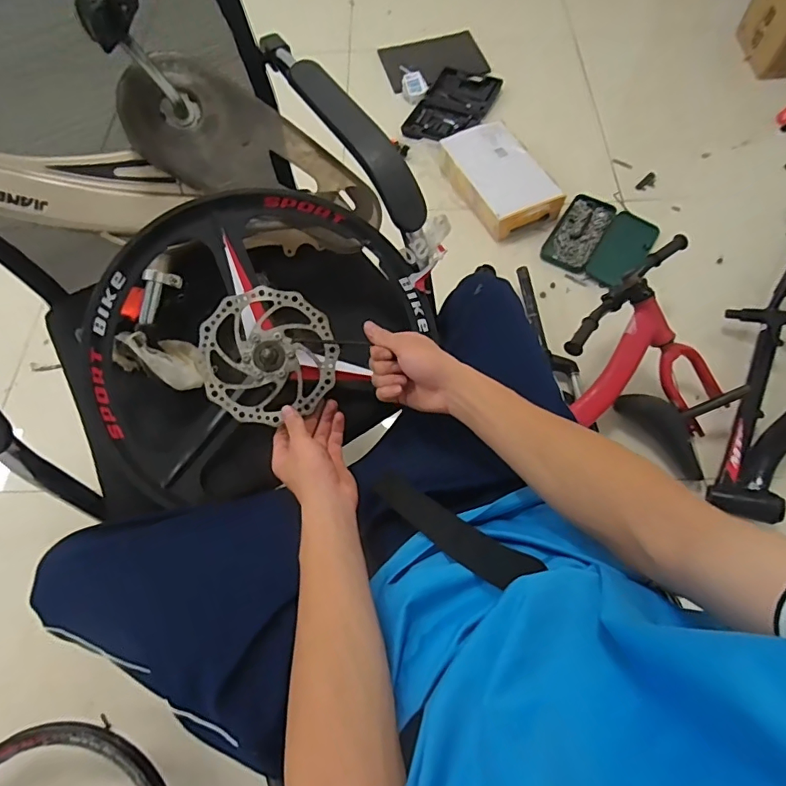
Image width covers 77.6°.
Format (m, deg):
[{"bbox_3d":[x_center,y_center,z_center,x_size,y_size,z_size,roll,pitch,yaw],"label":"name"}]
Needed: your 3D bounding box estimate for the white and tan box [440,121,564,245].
[{"bbox_3d":[0.294,-0.613,1.380,0.203,0.084,0.372,-27,65,-10],"label":"white and tan box"}]

